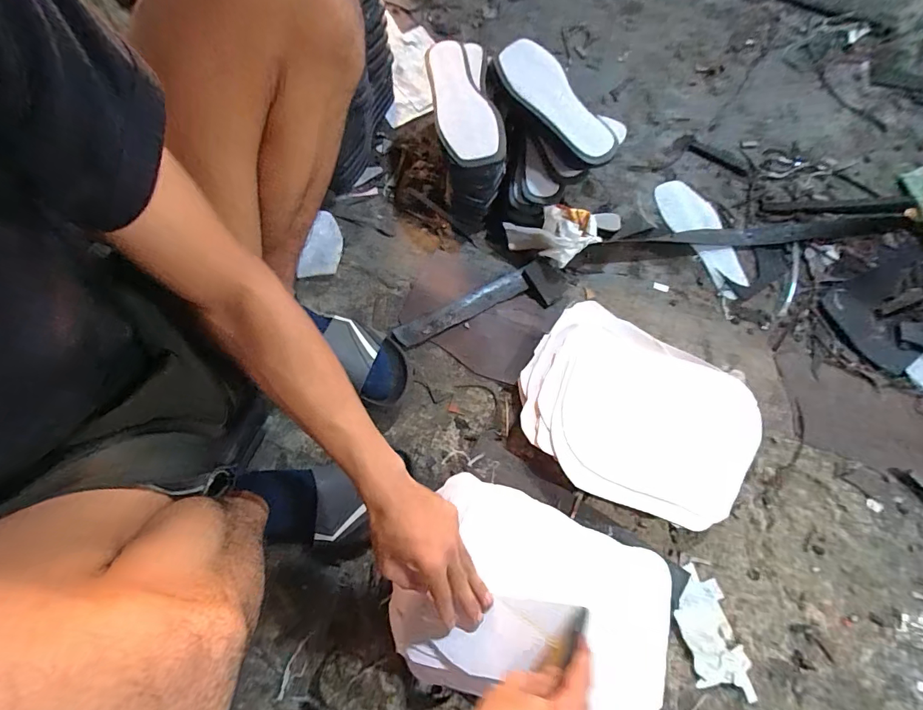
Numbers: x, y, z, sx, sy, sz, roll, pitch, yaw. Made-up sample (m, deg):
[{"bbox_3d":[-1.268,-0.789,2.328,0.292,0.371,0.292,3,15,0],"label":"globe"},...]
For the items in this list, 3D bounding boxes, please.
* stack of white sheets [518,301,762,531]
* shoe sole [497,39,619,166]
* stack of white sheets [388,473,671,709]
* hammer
[{"bbox_3d":[0.237,0.088,0.586,0.313,0.060,0.231,34,75,10],"label":"stack of white sheets"},{"bbox_3d":[0.144,-0.388,0.641,0.084,0.023,0.247,-29,76,-8],"label":"shoe sole"},{"bbox_3d":[0.082,0.271,0.456,0.280,0.036,0.205,18,73,6],"label":"stack of white sheets"},{"bbox_3d":[0.038,-0.073,0.661,0.288,0.034,0.072,-27,74,-8],"label":"hammer"}]

